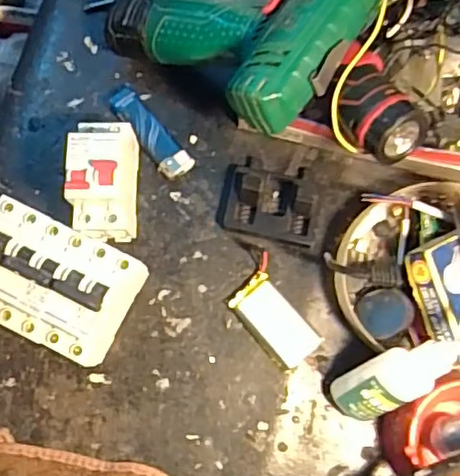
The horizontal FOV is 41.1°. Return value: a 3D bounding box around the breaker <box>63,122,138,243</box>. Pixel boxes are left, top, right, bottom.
[{"bbox_3d":[-0.085,-0.038,0.431,0.044,0.070,0.077,4,78,2],"label":"breaker"}]

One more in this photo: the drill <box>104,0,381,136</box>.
[{"bbox_3d":[0.029,-0.168,0.434,0.179,0.058,0.179,-48,55,-8],"label":"drill"}]

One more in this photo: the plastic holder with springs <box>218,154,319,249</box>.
[{"bbox_3d":[0.029,-0.027,0.448,0.071,0.024,0.055,11,79,4],"label":"plastic holder with springs"}]

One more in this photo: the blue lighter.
[{"bbox_3d":[-0.062,-0.081,0.467,0.024,0.013,0.084,-40,80,-7],"label":"blue lighter"}]

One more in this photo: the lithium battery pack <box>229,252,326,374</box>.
[{"bbox_3d":[0.032,0.056,0.443,0.039,0.010,0.071,-39,80,-6],"label":"lithium battery pack"}]

